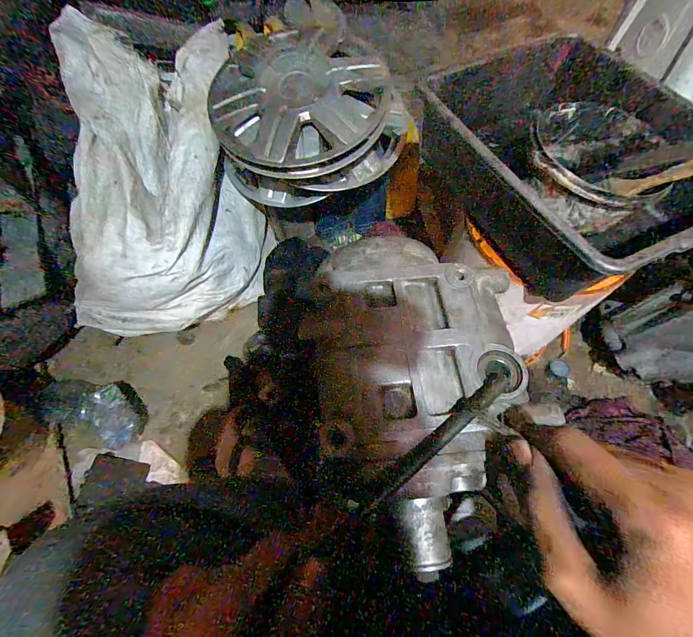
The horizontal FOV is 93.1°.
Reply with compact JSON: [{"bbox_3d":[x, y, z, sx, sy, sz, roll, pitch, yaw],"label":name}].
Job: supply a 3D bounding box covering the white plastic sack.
[{"bbox_3d":[-0.431,-0.286,0.729,0.411,0.386,0.503,-6,64,-1],"label":"white plastic sack"}]

